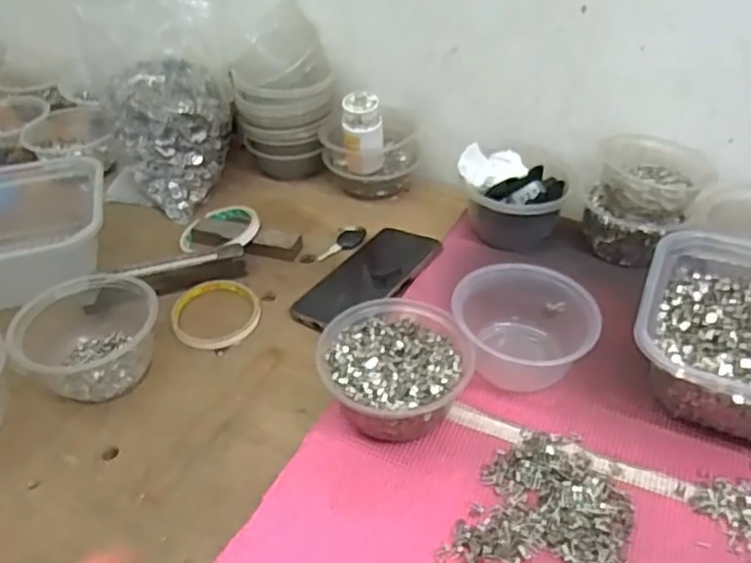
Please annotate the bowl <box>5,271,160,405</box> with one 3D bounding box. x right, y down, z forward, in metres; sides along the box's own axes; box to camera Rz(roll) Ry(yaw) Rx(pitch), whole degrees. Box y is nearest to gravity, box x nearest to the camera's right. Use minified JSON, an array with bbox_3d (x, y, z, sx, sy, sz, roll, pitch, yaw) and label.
[{"bbox_3d":[-0.247,0.041,0.559,0.110,0.058,0.111,-1,40,1],"label":"bowl"}]

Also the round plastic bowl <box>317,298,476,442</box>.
[{"bbox_3d":[0.017,0.071,0.506,0.110,0.057,0.107,-1,40,1],"label":"round plastic bowl"}]

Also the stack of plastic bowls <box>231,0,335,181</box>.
[{"bbox_3d":[-0.107,-0.221,0.776,0.116,0.179,0.117,-7,40,-6],"label":"stack of plastic bowls"}]

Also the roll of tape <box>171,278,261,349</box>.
[{"bbox_3d":[-0.152,0.030,0.624,0.081,0.010,0.086,-1,40,1],"label":"roll of tape"}]

